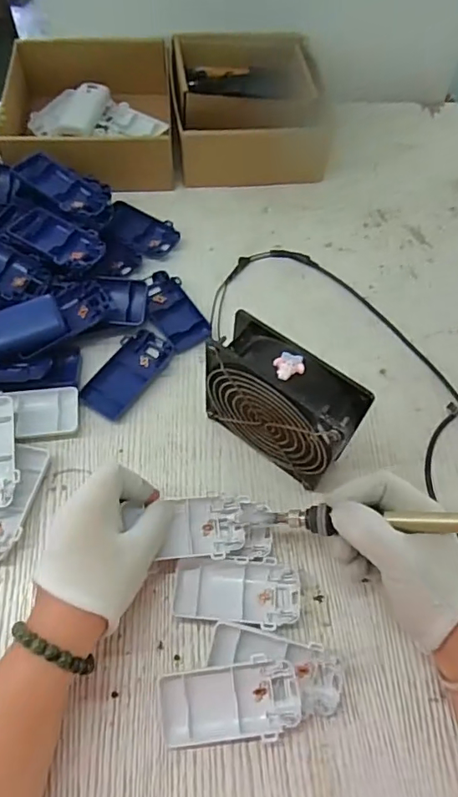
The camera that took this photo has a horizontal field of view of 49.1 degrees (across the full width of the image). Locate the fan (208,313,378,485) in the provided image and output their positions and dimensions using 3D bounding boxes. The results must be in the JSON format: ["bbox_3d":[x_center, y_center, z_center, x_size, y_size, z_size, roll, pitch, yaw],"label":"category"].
[{"bbox_3d":[0.039,0.006,0.396,0.117,0.119,0.043,35,67,15],"label":"fan"}]

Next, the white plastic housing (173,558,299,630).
[{"bbox_3d":[0.006,0.148,0.383,0.095,0.017,0.044,5,62,1],"label":"white plastic housing"}]

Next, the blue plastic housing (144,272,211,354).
[{"bbox_3d":[-0.057,-0.089,0.503,0.049,0.010,0.093,-28,67,-16],"label":"blue plastic housing"}]

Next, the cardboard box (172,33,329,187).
[{"bbox_3d":[0.023,-0.358,0.619,0.172,0.073,0.194,-4,63,-4],"label":"cardboard box"}]

